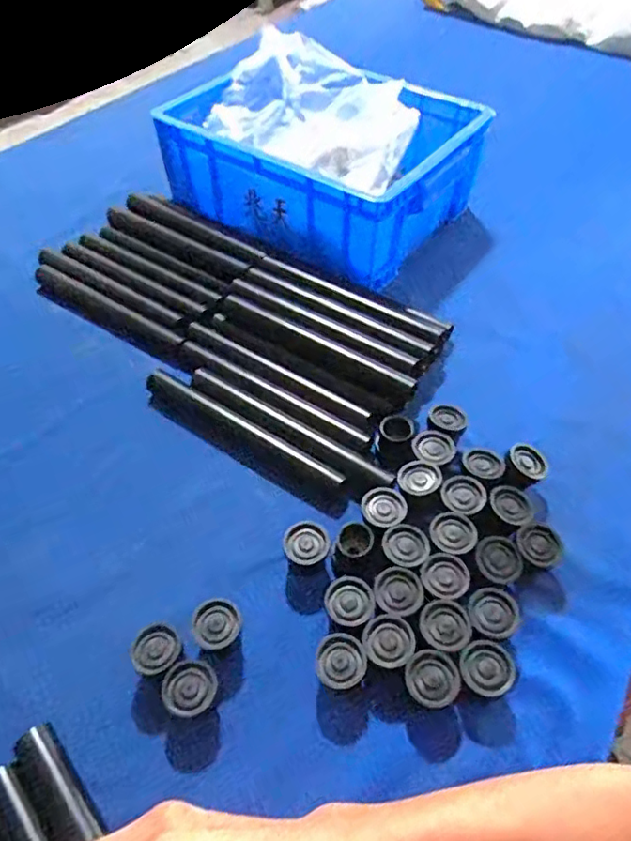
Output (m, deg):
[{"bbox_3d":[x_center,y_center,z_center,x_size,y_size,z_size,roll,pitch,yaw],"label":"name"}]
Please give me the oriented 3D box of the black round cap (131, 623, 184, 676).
[{"bbox_3d":[-0.110,0.167,0.407,0.032,0.037,0.031,0,52,0],"label":"black round cap"}]

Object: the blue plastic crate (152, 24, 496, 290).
[{"bbox_3d":[0.007,-0.344,0.716,0.345,0.121,0.246,29,57,21],"label":"blue plastic crate"}]

